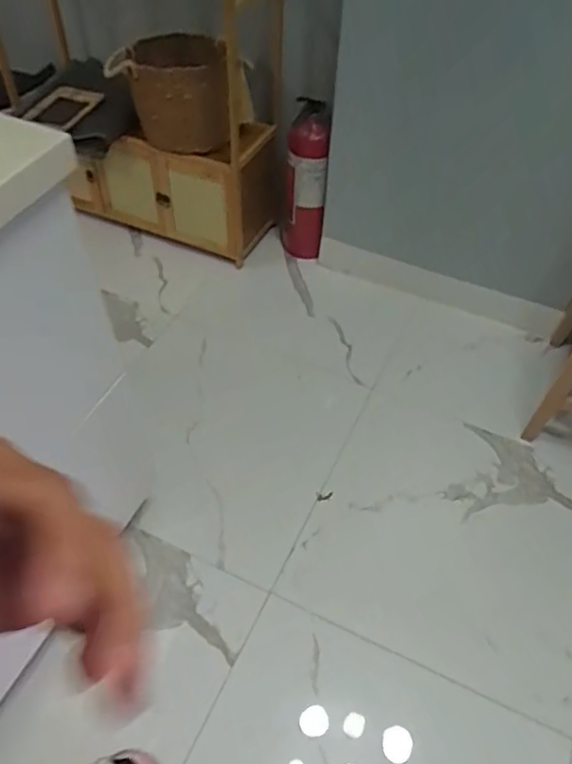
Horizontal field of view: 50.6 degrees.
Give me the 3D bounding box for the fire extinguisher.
[{"bbox_3d":[0.053,-0.543,1.695,0.120,0.453,0.106,7,50,4],"label":"fire extinguisher"}]

